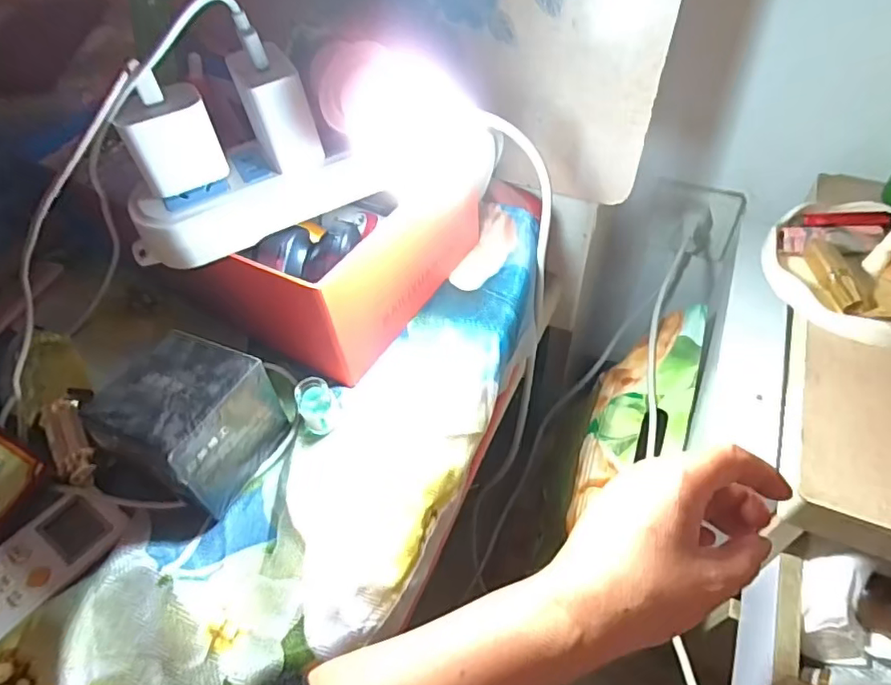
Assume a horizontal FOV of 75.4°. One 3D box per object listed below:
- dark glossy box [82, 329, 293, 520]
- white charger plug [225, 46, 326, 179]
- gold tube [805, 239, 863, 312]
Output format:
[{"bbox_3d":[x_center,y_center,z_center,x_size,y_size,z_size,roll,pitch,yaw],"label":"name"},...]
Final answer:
[{"bbox_3d":[-0.140,0.043,0.318,0.067,0.062,0.071,20,53,18],"label":"dark glossy box"},{"bbox_3d":[-0.086,-0.119,0.298,0.029,0.052,0.036,-24,53,-17],"label":"white charger plug"},{"bbox_3d":[0.287,-0.053,0.430,0.016,0.013,0.070,-2,50,1],"label":"gold tube"}]

